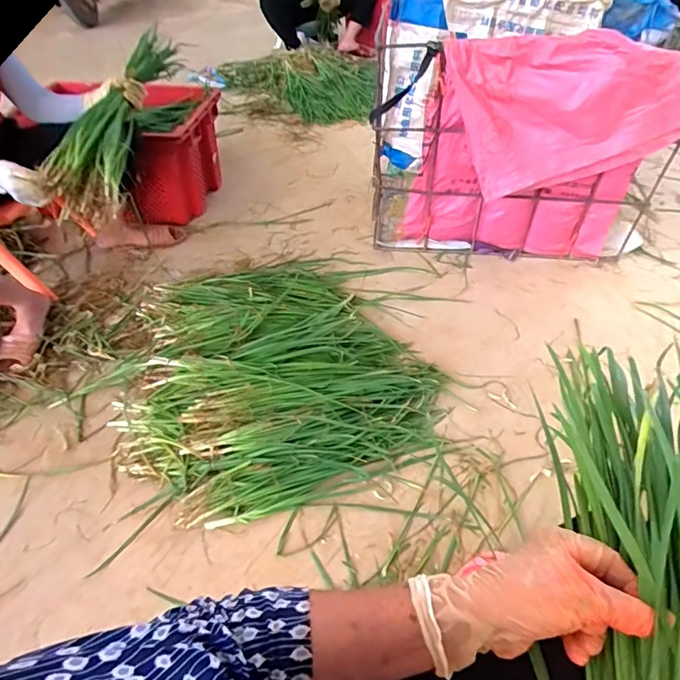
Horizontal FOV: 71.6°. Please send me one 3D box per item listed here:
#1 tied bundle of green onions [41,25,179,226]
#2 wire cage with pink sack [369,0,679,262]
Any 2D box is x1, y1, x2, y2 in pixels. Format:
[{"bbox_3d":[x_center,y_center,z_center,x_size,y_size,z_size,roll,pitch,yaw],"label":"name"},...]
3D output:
[{"bbox_3d":[-0.490,-0.500,1.051,0.139,0.177,0.476,11,69,11],"label":"tied bundle of green onions"},{"bbox_3d":[0.506,-0.620,1.399,0.757,0.584,0.572,4,48,4],"label":"wire cage with pink sack"}]

